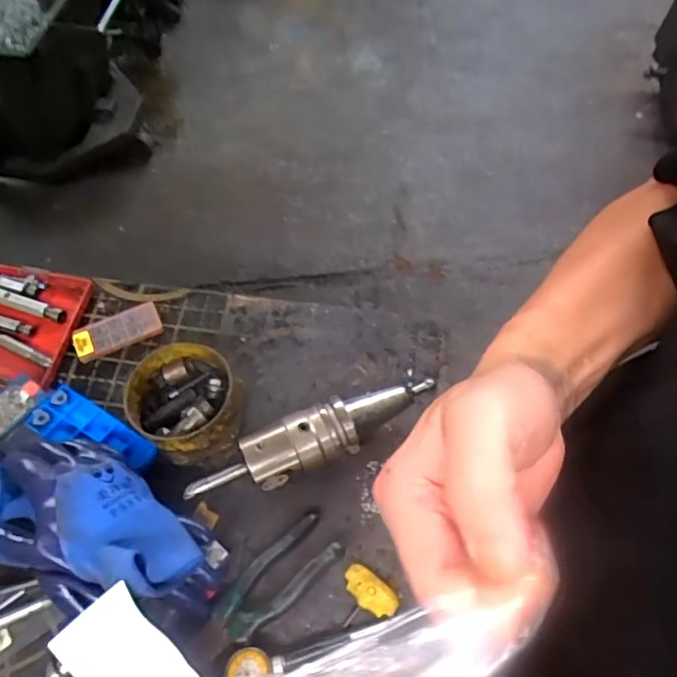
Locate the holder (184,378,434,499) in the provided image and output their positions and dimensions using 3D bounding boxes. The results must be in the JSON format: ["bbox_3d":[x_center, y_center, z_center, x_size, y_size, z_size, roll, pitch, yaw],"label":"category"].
[{"bbox_3d":[-0.023,0.105,0.582,0.264,0.054,0.055,-23,65,-11],"label":"holder"}]

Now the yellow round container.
[{"bbox_3d":[-0.166,0.069,0.596,0.126,0.055,0.114,6,63,3],"label":"yellow round container"}]

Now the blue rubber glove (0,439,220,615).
[{"bbox_3d":[-0.221,0.179,0.518,0.226,0.088,0.124,28,66,14],"label":"blue rubber glove"}]

